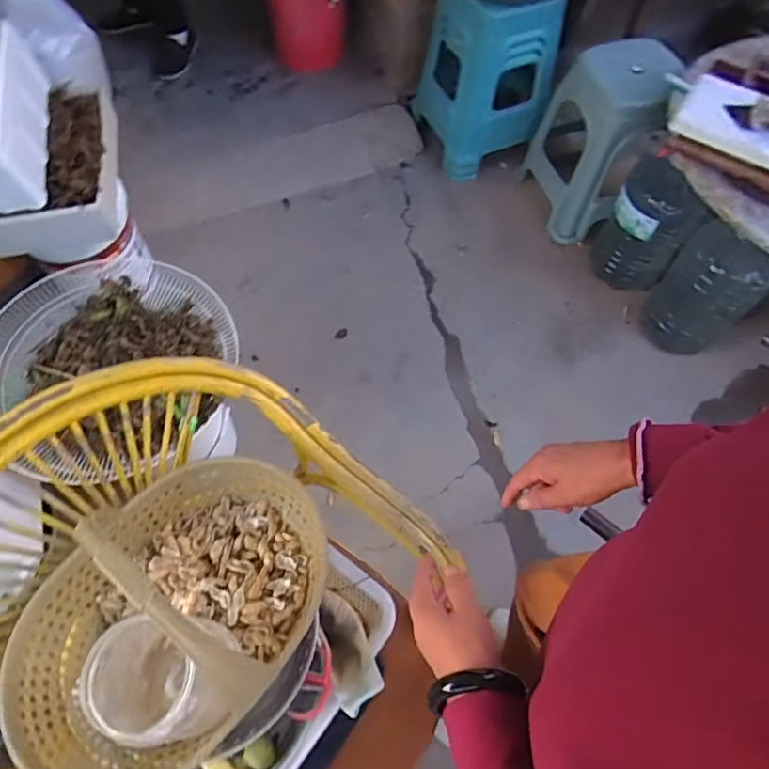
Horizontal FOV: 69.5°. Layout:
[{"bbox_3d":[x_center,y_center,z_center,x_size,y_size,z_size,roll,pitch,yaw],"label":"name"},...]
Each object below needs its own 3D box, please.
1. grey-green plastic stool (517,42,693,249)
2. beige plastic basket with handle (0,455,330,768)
[{"bbox_3d":[0.624,-0.735,1.671,0.301,0.450,0.367,-25,66,-14],"label":"grey-green plastic stool"},{"bbox_3d":[-0.263,0.262,0.664,0.401,0.242,0.302,-41,71,-20],"label":"beige plastic basket with handle"}]

